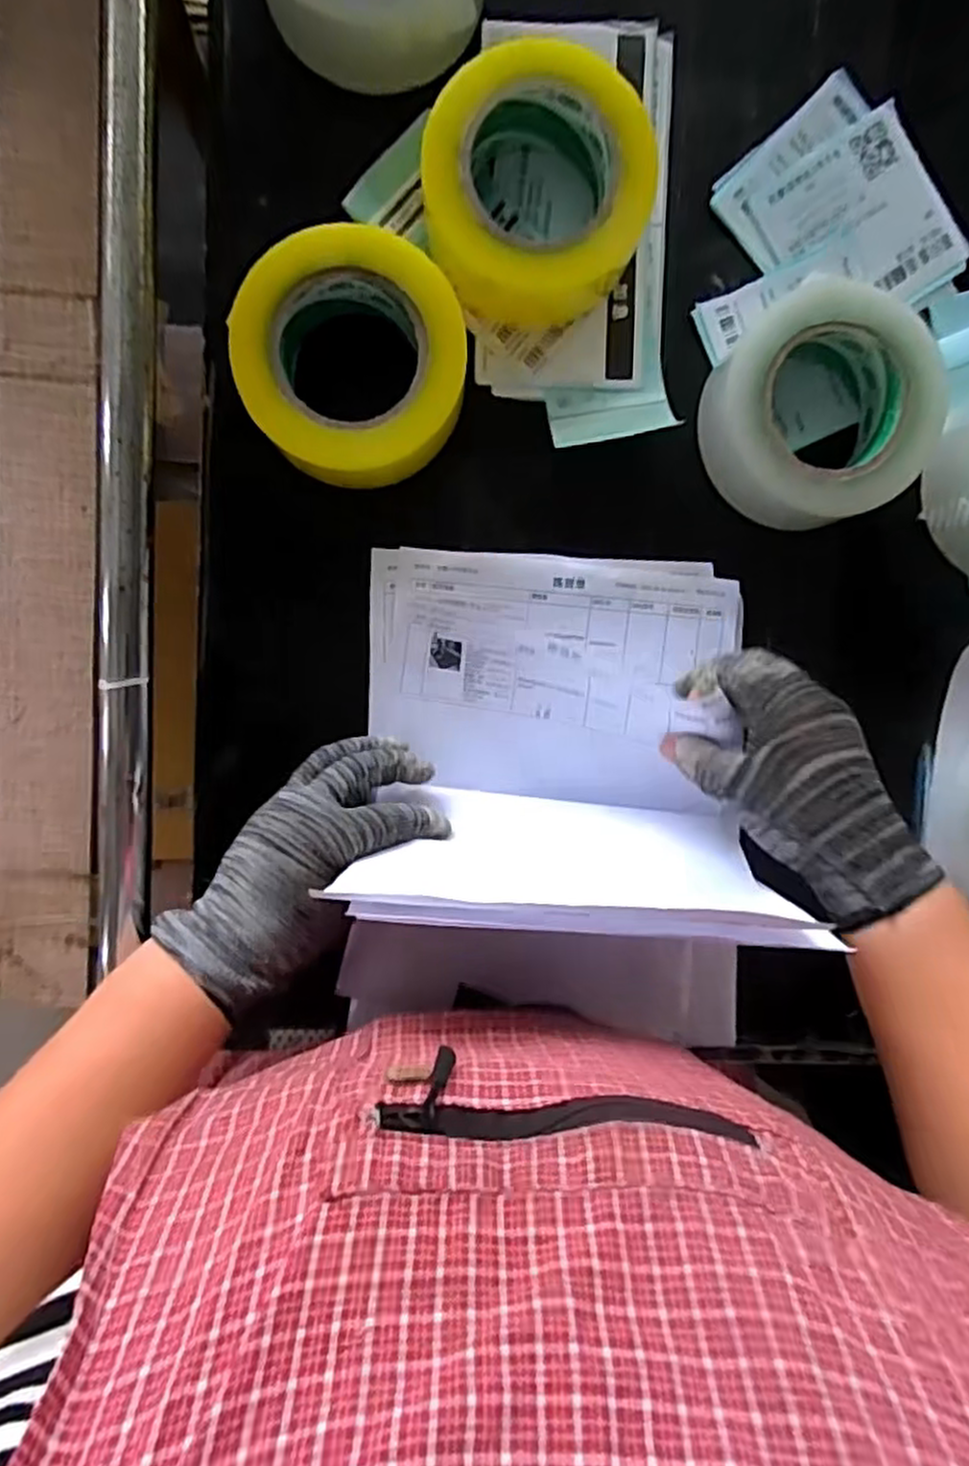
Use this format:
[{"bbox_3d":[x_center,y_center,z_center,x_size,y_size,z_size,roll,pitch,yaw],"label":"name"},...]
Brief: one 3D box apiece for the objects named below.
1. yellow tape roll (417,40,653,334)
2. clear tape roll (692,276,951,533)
[{"bbox_3d":[0.028,-0.298,0.414,0.120,0.054,0.116,0,95,-6],"label":"yellow tape roll"},{"bbox_3d":[0.190,-0.182,0.434,0.121,0.053,0.118,0,95,-6],"label":"clear tape roll"}]

